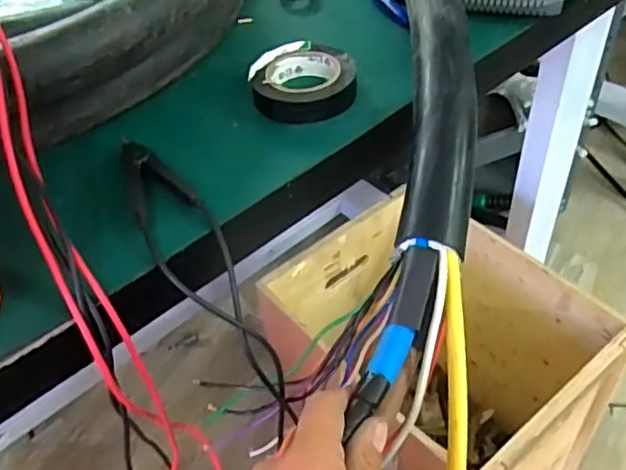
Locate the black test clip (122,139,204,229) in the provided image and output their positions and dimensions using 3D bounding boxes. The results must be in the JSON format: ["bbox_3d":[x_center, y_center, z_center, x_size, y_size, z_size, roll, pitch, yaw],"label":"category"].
[{"bbox_3d":[-0.100,-0.035,0.383,0.037,0.009,0.081,-25,48,-18],"label":"black test clip"}]

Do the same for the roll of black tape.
[{"bbox_3d":[-0.006,-0.107,0.439,0.069,0.022,0.069,-3,45,3],"label":"roll of black tape"}]

